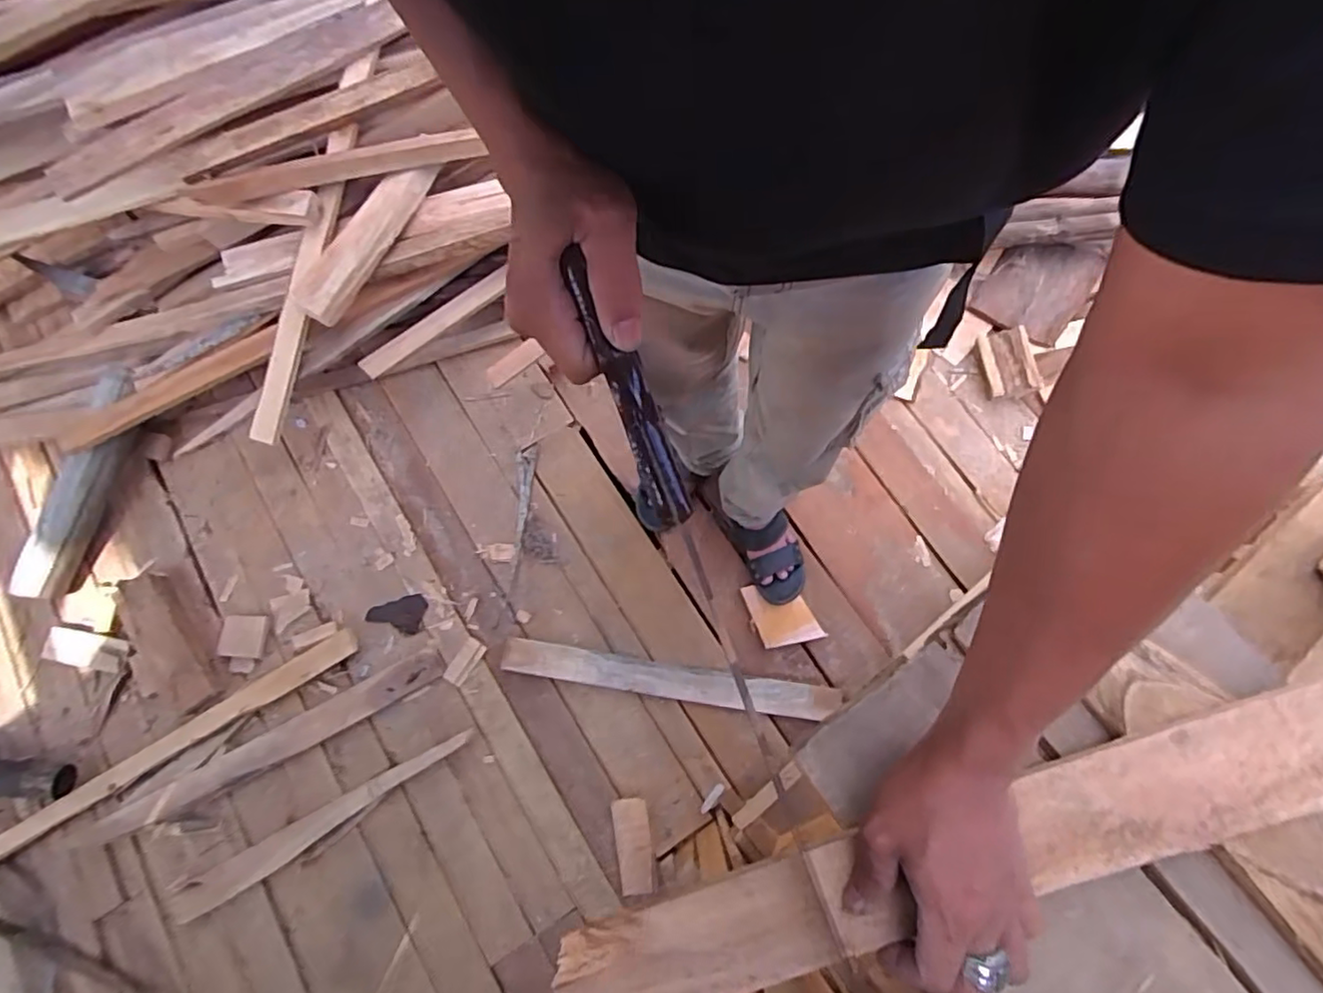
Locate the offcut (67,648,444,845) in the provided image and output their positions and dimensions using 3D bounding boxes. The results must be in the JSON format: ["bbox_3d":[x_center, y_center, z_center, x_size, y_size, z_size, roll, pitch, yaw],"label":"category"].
[{"bbox_3d":[-0.713,0.458,1.130,0.663,0.026,0.064,-28,76,-6],"label":"offcut"}]

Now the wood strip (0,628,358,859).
[{"bbox_3d":[-0.926,0.466,1.132,0.796,0.033,0.056,-30,76,-7],"label":"wood strip"}]

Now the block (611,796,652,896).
[{"bbox_3d":[-0.051,0.598,1.076,0.060,0.023,0.144,-6,74,0],"label":"block"}]

